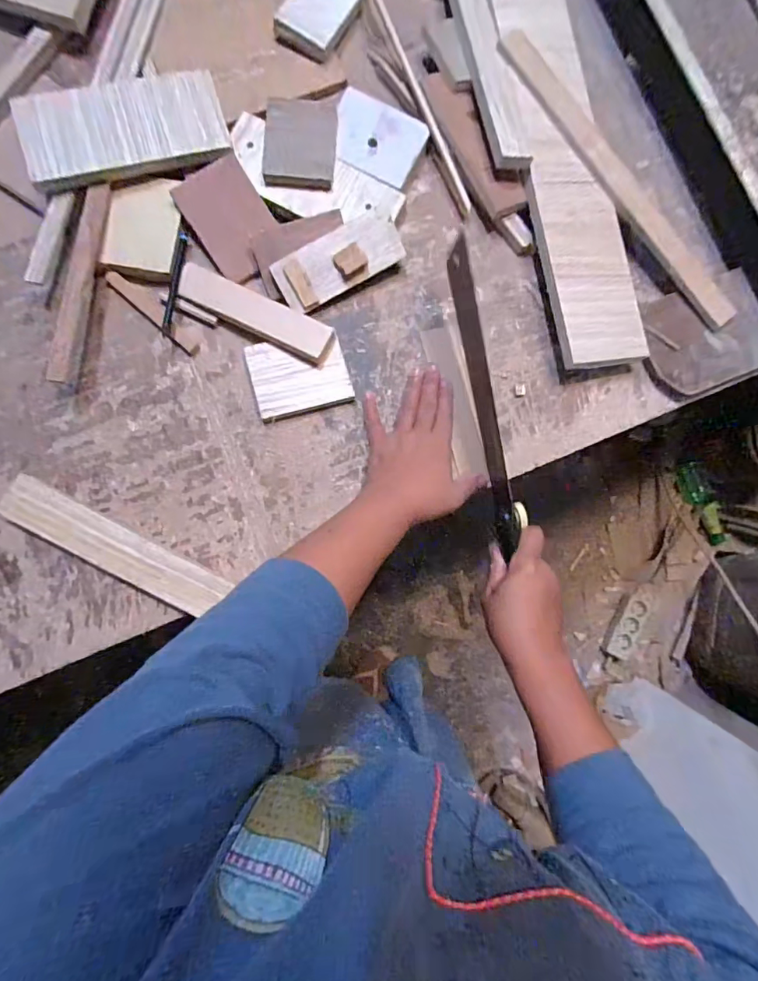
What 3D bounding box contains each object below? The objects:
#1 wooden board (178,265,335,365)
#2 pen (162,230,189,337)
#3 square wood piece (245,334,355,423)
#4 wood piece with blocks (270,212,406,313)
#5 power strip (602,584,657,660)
[{"bbox_3d":[-0.122,-0.177,0.461,0.160,0.012,0.040,28,84,-1],"label":"wooden board"},{"bbox_3d":[-0.206,-0.209,0.471,0.009,0.008,0.102,11,85,-3],"label":"pen"},{"bbox_3d":[-0.079,-0.116,0.472,0.094,0.013,0.073,-14,87,-5],"label":"square wood piece"},{"bbox_3d":[-0.039,-0.231,0.469,0.129,0.015,0.051,-30,88,-6],"label":"wood piece with blocks"},{"bbox_3d":[0.630,0.322,1.168,0.069,0.036,0.203,31,83,2],"label":"power strip"}]

